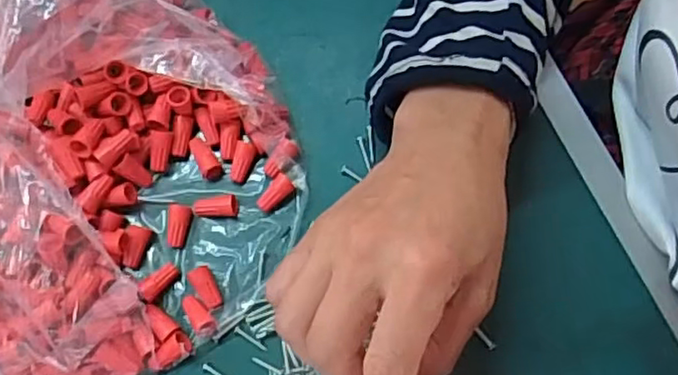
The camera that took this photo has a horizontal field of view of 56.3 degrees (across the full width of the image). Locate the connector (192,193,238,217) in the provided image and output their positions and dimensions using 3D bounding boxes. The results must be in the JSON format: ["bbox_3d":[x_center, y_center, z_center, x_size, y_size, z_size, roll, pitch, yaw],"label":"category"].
[{"bbox_3d":[-0.067,0.009,0.343,0.024,0.007,0.012,-2,76,0],"label":"connector"}]

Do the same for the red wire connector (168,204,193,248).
[{"bbox_3d":[-0.086,0.021,0.342,0.011,0.007,0.024,4,76,2],"label":"red wire connector"}]

